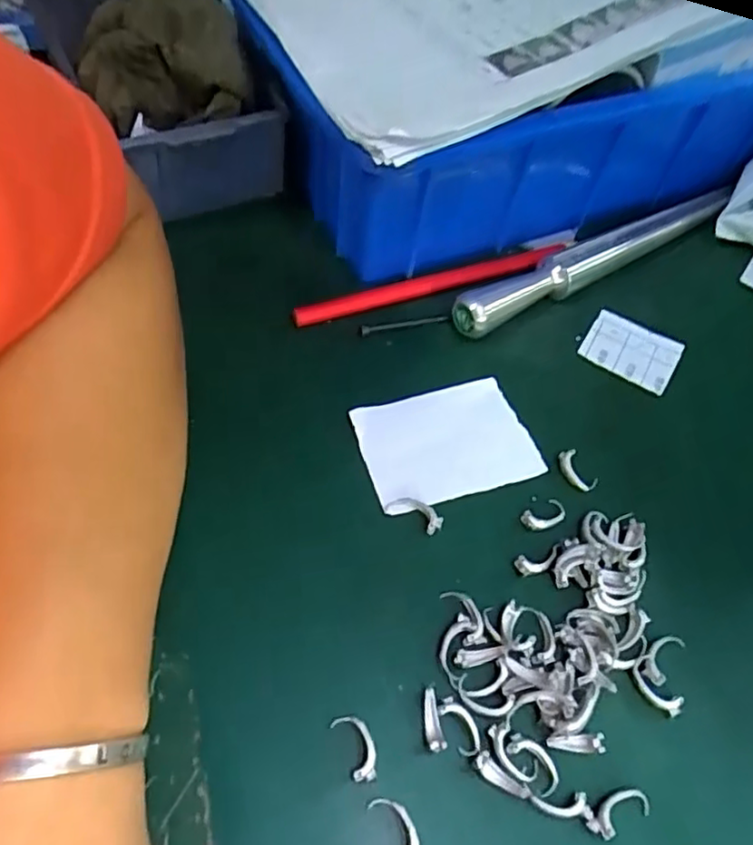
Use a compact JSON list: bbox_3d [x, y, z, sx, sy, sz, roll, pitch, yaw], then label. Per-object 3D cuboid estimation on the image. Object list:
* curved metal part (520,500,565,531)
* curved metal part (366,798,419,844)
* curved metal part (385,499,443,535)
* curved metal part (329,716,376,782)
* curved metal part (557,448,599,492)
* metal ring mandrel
[{"bbox_3d":[0.071,0.039,0.275,0.021,0.004,0.010,-20,62,-19],"label":"curved metal part"},{"bbox_3d":[0.007,0.133,0.210,0.011,0.004,0.024,-22,62,-20],"label":"curved metal part"},{"bbox_3d":[0.017,0.037,0.271,0.023,0.005,0.011,31,58,13],"label":"curved metal part"},{"bbox_3d":[-0.006,0.111,0.222,0.011,0.005,0.022,-20,62,-19],"label":"curved metal part"},{"bbox_3d":[0.088,0.021,0.286,0.010,0.004,0.020,-27,64,-22],"label":"curved metal part"},{"bbox_3d":[0.119,-0.089,0.343,0.189,0.018,0.019,-26,64,-22],"label":"metal ring mandrel"}]

